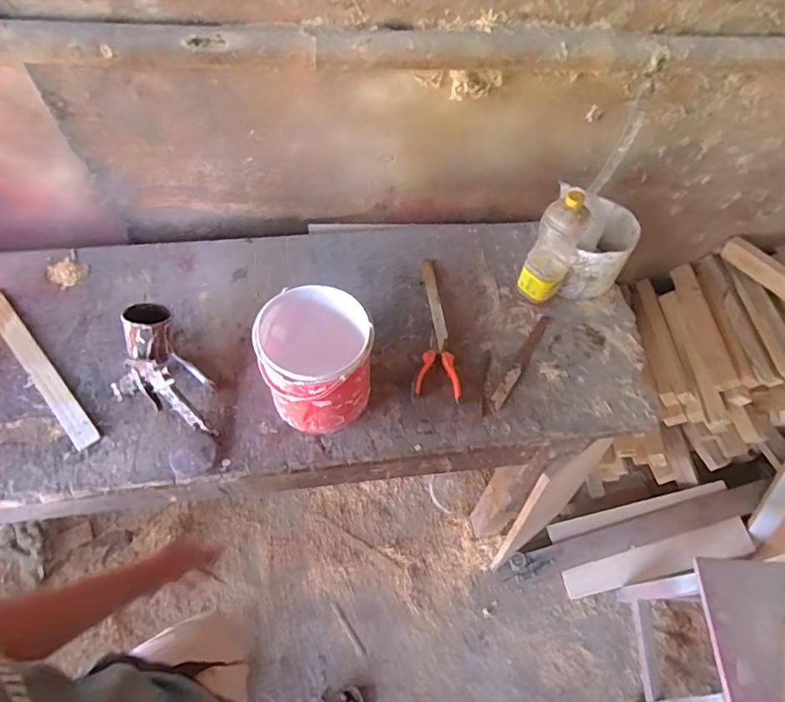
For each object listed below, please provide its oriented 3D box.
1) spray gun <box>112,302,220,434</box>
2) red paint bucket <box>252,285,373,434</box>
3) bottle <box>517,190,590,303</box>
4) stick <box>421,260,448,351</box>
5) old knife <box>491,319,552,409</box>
[{"bbox_3d":[-0.401,0.046,0.873,0.142,0.140,0.241,-34,63,-22],"label":"spray gun"},{"bbox_3d":[-0.127,0.026,0.854,0.169,0.196,0.169,1,56,-1],"label":"red paint bucket"},{"bbox_3d":[0.306,-0.189,0.980,0.083,0.253,0.059,26,59,16],"label":"bottle"},{"bbox_3d":[0.087,-0.100,1.050,0.026,0.013,0.220,-6,56,-5],"label":"stick"},{"bbox_3d":[0.253,0.017,0.992,0.027,0.007,0.242,28,60,17],"label":"old knife"}]

